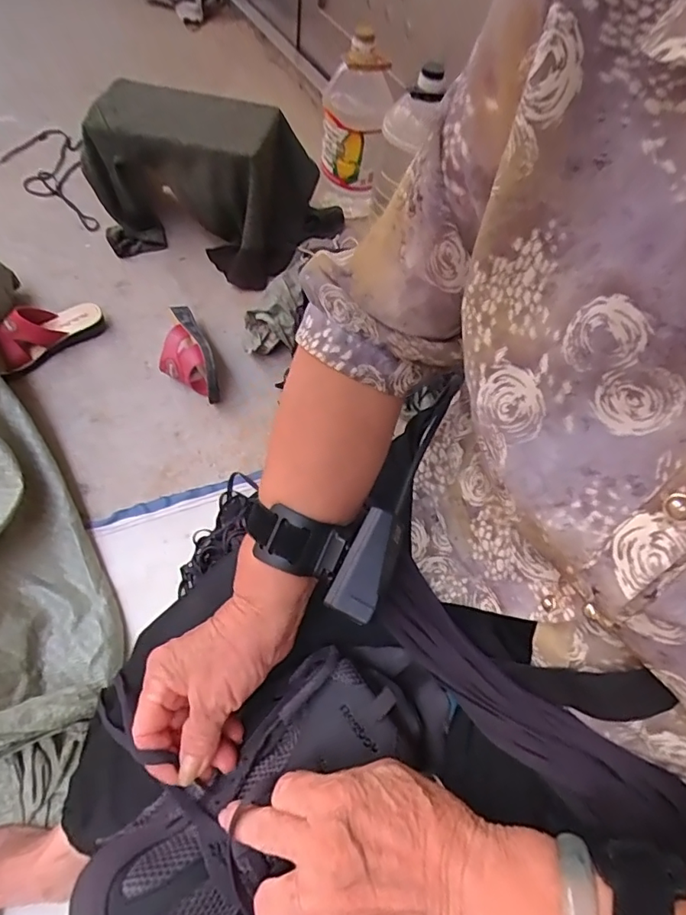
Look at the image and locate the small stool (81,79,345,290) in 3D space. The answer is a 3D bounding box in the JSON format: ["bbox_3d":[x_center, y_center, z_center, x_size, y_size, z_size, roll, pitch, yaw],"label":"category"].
[{"bbox_3d":[-0.306,-0.630,1.157,0.518,0.264,0.371,21,59,4],"label":"small stool"}]

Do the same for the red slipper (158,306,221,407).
[{"bbox_3d":[-0.303,-0.196,0.972,0.090,0.085,0.233,-19,63,-18],"label":"red slipper"}]

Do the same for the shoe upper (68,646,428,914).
[{"bbox_3d":[-0.049,0.218,0.316,0.227,0.054,0.100,-36,66,-22],"label":"shoe upper"}]

